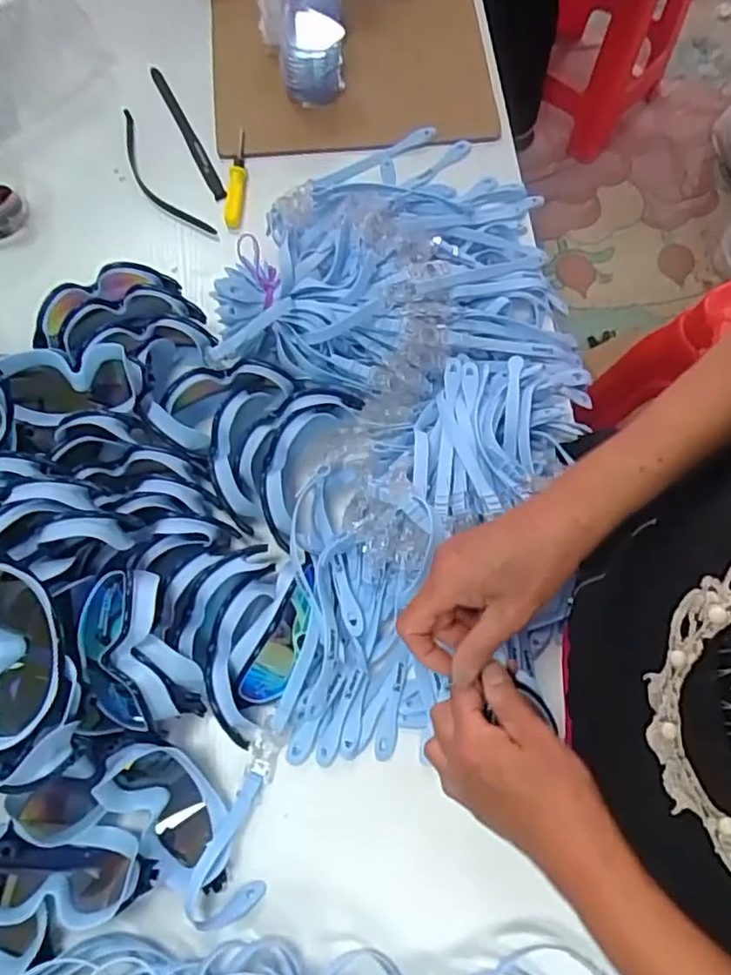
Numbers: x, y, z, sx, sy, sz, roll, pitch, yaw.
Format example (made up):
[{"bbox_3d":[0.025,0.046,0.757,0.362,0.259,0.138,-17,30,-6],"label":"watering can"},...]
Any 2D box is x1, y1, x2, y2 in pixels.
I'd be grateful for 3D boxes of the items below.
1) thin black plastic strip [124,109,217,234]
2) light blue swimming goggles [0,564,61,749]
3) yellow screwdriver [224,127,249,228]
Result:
[{"bbox_3d":[-0.242,-0.357,0.744,0.041,0.012,0.206,-33,75,-11],"label":"thin black plastic strip"},{"bbox_3d":[-0.264,0.118,0.480,0.067,0.073,0.125,-6,87,-3],"label":"light blue swimming goggles"},{"bbox_3d":[-0.145,-0.352,0.742,0.021,0.021,0.126,4,71,0],"label":"yellow screwdriver"}]

